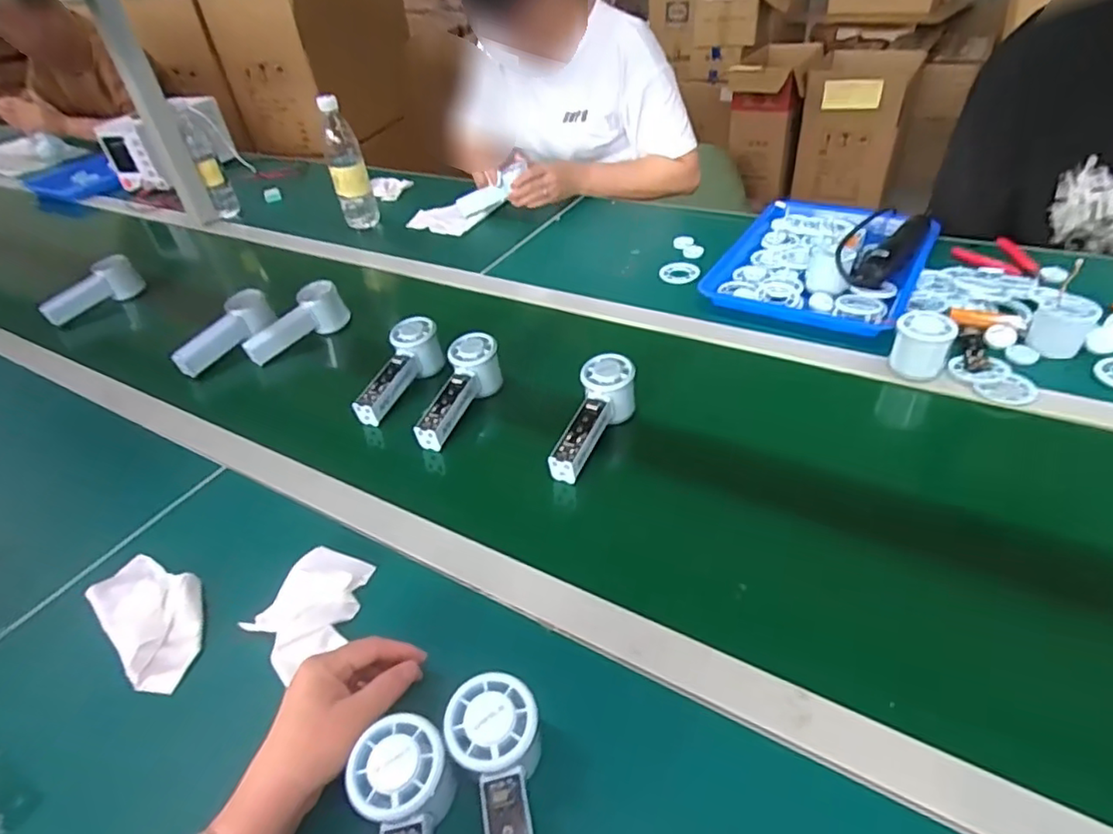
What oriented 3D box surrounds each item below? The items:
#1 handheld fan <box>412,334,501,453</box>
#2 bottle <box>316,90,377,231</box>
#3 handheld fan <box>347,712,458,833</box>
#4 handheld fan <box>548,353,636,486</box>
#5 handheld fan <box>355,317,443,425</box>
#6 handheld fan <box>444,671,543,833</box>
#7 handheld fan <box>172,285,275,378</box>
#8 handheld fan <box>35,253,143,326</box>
[{"bbox_3d":[-0.116,-0.024,0.728,0.046,0.066,0.151,13,58,22],"label":"handheld fan"},{"bbox_3d":[-0.386,-0.462,1.148,0.066,0.220,0.066,-16,40,-12],"label":"bottle"},{"bbox_3d":[-0.085,0.256,0.355,0.057,0.056,0.150,-10,40,-5],"label":"handheld fan"},{"bbox_3d":[0.038,0.006,0.666,0.055,0.060,0.159,15,59,24],"label":"handheld fan"},{"bbox_3d":[-0.195,-0.052,0.772,0.051,0.061,0.154,14,59,23],"label":"handheld fan"},{"bbox_3d":[-0.030,0.240,0.379,0.053,0.052,0.151,-11,55,-6],"label":"handheld fan"},{"bbox_3d":[-0.472,-0.125,0.886,0.043,0.056,0.160,2,40,10],"label":"handheld fan"},{"bbox_3d":[-0.786,-0.208,1.059,0.064,0.086,0.157,7,41,16],"label":"handheld fan"}]

